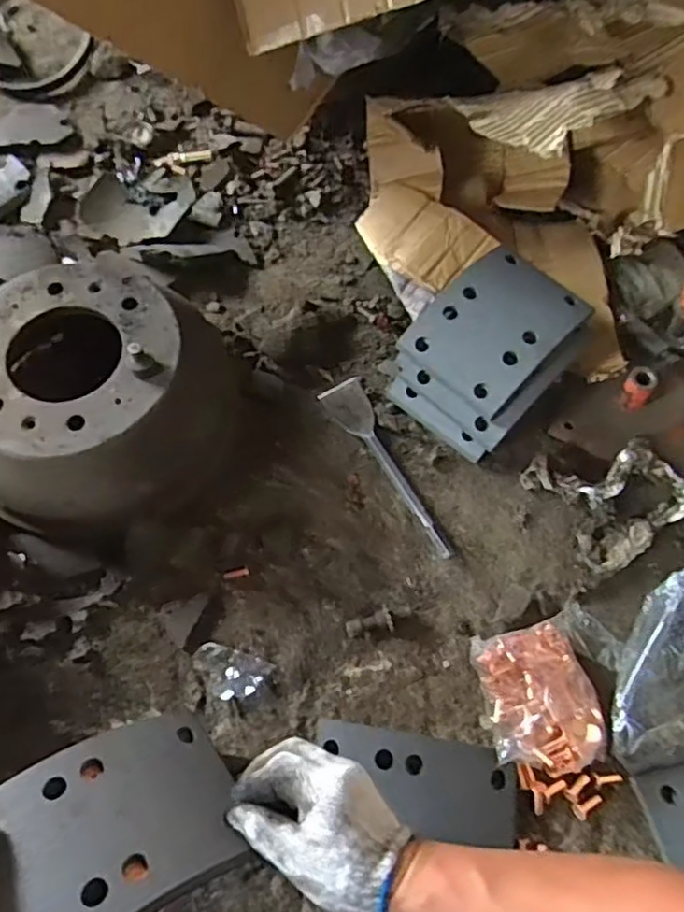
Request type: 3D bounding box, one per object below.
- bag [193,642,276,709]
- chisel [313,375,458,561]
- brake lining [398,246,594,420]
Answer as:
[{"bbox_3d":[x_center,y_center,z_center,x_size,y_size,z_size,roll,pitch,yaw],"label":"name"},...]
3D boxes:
[{"bbox_3d":[-0.104,0.209,0.629,0.079,0.011,0.046,17,68,9],"label":"bag"},{"bbox_3d":[0.055,0.006,0.715,0.049,0.014,0.232,-30,69,-11],"label":"chisel"},{"bbox_3d":[0.166,-0.144,0.696,0.130,0.029,0.179,40,70,16],"label":"brake lining"}]

